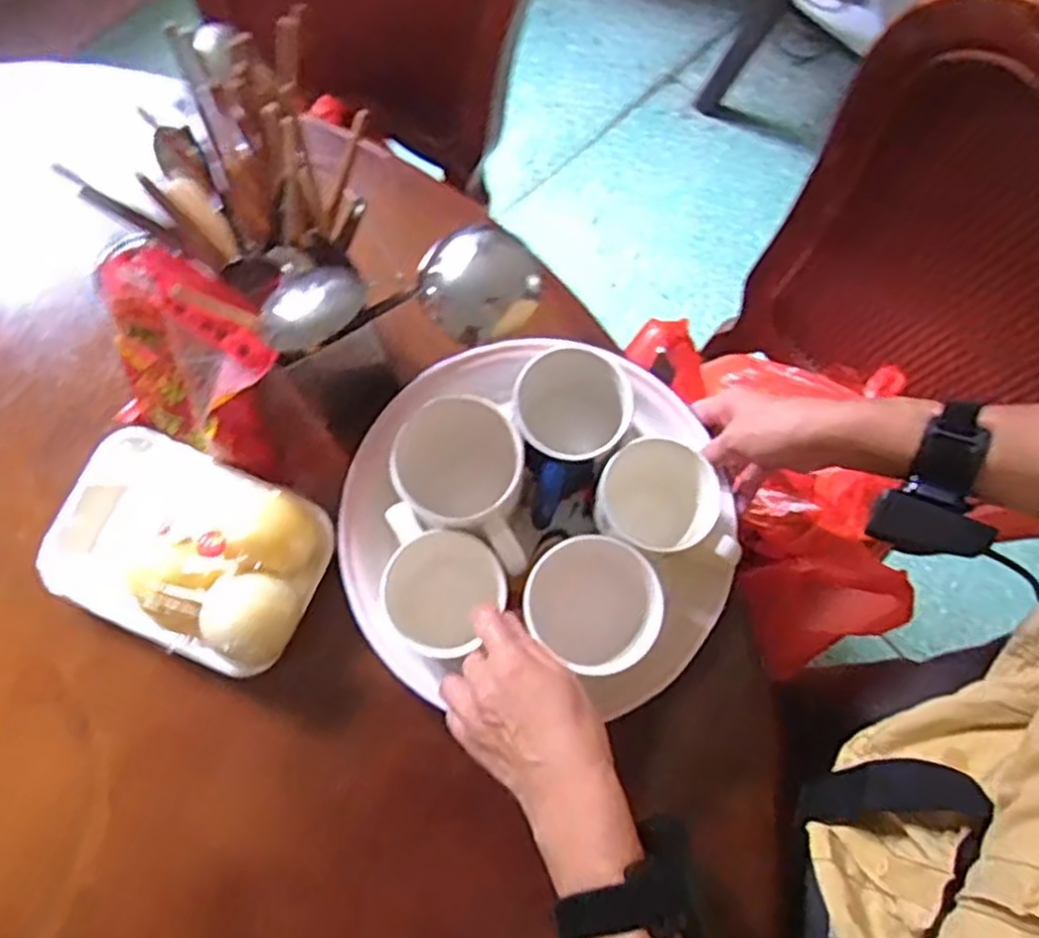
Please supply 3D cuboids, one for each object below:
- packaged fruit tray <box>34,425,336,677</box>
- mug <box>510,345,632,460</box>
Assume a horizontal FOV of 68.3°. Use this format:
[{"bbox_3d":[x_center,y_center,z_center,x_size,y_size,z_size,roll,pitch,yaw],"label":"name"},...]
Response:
[{"bbox_3d":[-0.244,0.056,0.554,0.191,0.066,0.133,24,77,6],"label":"packaged fruit tray"},{"bbox_3d":[0.039,-0.040,0.566,0.076,0.072,0.083,0,76,0],"label":"mug"}]

